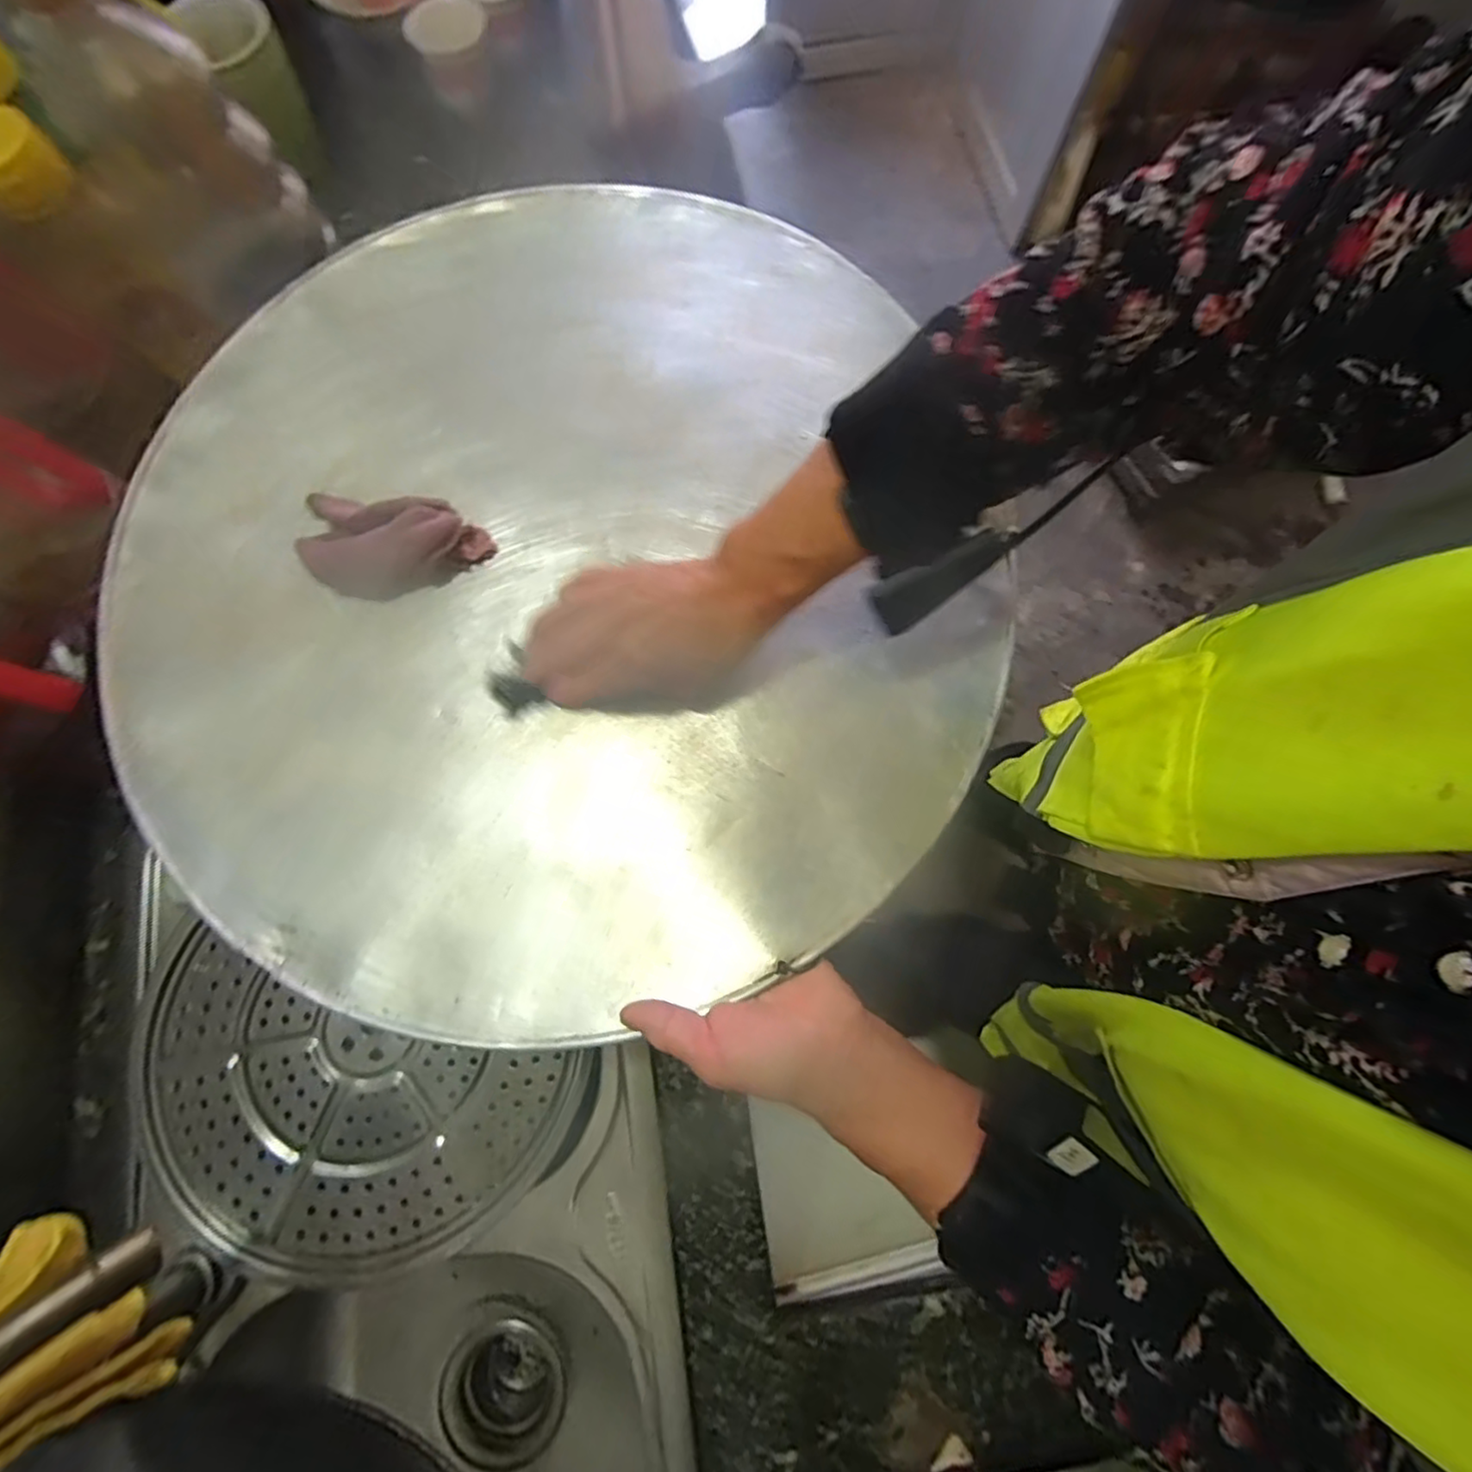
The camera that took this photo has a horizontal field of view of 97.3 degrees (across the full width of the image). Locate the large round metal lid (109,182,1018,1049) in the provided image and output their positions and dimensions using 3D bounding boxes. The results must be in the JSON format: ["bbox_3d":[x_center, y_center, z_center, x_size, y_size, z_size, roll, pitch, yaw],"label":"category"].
[{"bbox_3d":[-0.120,-0.113,0.419,0.514,0.019,0.550,0,77,1],"label":"large round metal lid"}]

